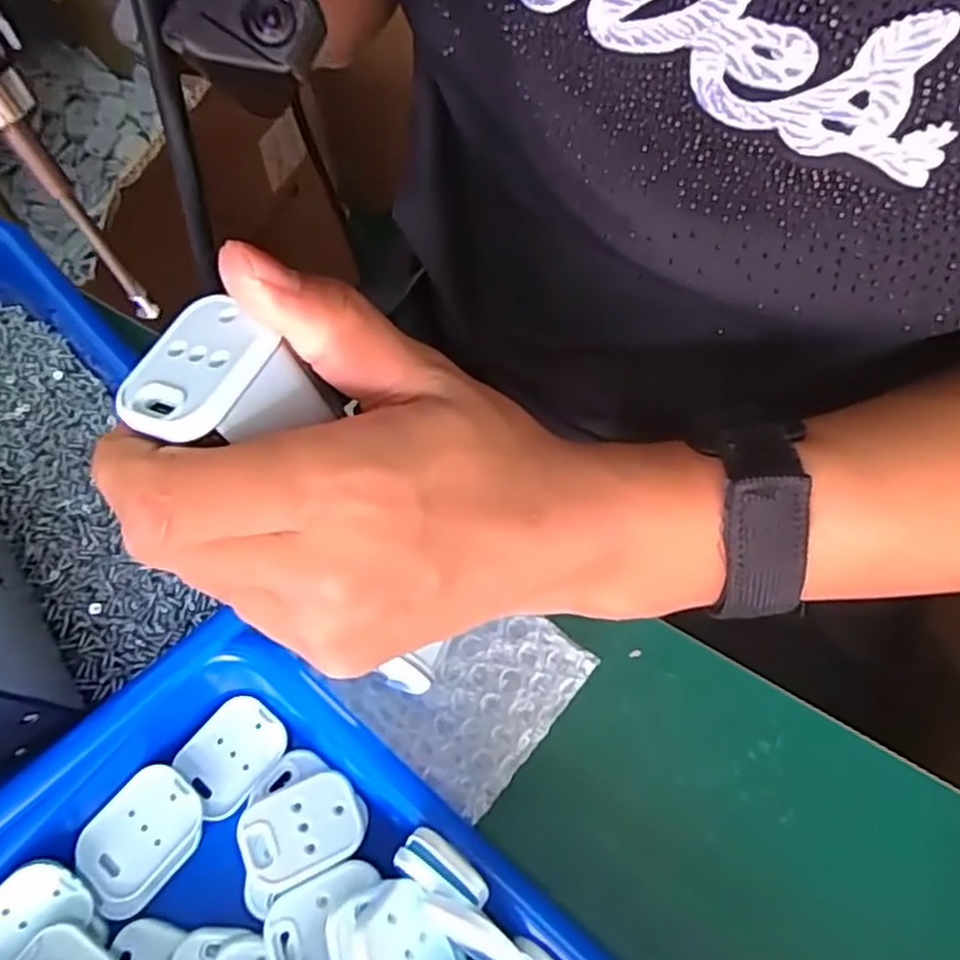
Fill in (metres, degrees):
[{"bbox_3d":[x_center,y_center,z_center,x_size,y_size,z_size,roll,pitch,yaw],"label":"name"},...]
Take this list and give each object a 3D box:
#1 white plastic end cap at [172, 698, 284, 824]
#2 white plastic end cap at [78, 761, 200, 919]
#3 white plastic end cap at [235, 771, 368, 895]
[{"bbox_3d":[-0.089,0.099,0.263,0.030,0.007,0.037,38,71,12],"label":"white plastic end cap"},{"bbox_3d":[-0.116,0.123,0.250,0.033,0.007,0.043,34,70,10],"label":"white plastic end cap"},{"bbox_3d":[-0.060,0.117,0.246,0.039,0.007,0.029,-21,70,-11],"label":"white plastic end cap"}]

